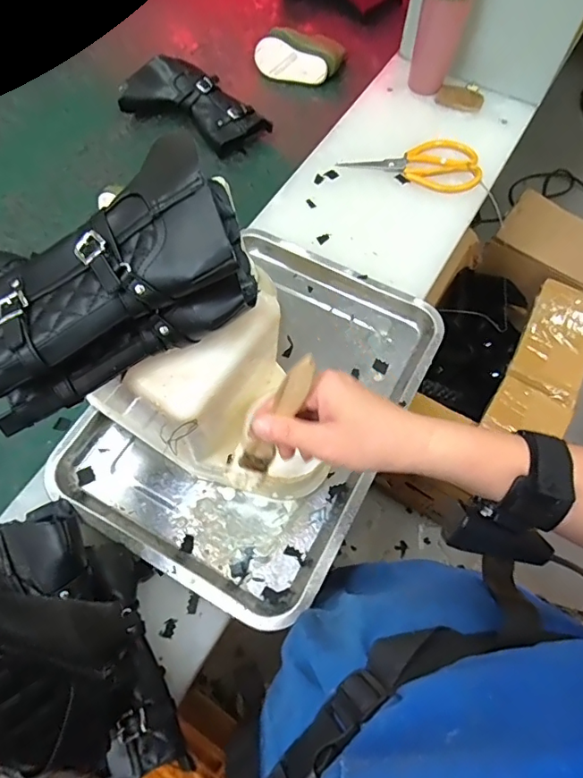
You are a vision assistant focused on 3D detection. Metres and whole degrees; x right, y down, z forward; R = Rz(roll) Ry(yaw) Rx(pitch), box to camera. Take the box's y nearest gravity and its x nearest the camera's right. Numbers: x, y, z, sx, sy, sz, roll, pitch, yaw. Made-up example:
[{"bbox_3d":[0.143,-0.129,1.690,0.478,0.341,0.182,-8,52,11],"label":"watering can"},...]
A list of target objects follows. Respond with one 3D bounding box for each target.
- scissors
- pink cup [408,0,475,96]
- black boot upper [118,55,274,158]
[{"bbox_3d":[0.169,-0.318,0.699,0.189,0.019,0.086,15,66,6],"label":"scissors"},{"bbox_3d":[0.208,-0.504,0.706,0.068,0.181,0.058,12,66,5],"label":"pink cup"},{"bbox_3d":[-0.144,-0.444,0.785,0.222,0.062,0.111,26,68,10],"label":"black boot upper"}]

